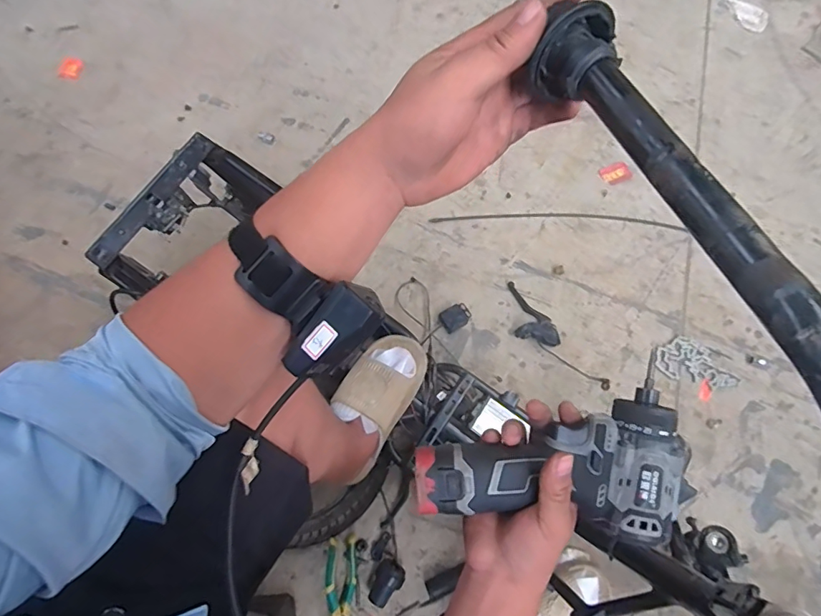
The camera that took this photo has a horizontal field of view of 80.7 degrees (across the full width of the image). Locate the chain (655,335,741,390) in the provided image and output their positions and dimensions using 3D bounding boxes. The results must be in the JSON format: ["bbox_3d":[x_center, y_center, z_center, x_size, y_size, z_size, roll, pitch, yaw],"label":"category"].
[{"bbox_3d":[0.605,0.126,1.018,0.161,0.018,0.106,40,76,13],"label":"chain"}]

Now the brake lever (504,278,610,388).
[{"bbox_3d":[0.295,0.071,1.024,0.081,0.032,0.297,-40,75,-12],"label":"brake lever"}]

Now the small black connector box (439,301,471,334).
[{"bbox_3d":[0.096,0.021,1.036,0.064,0.030,0.050,-29,73,-9],"label":"small black connector box"}]

